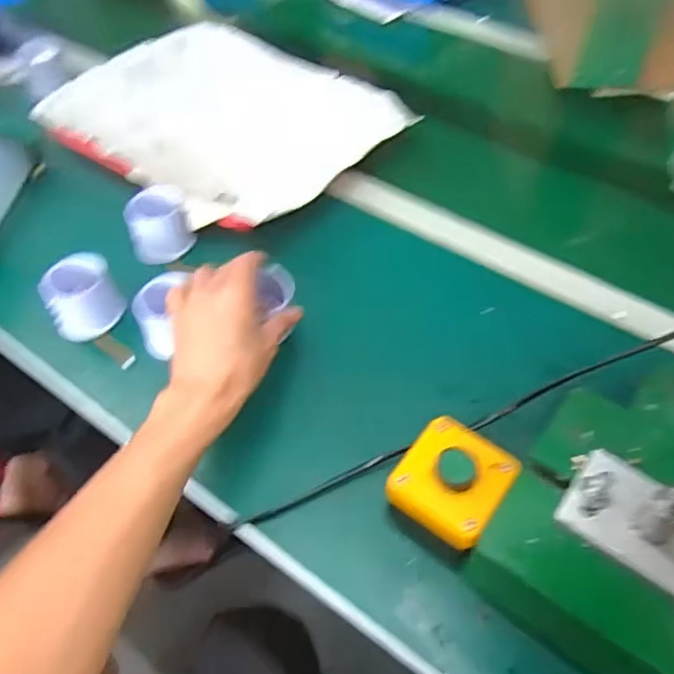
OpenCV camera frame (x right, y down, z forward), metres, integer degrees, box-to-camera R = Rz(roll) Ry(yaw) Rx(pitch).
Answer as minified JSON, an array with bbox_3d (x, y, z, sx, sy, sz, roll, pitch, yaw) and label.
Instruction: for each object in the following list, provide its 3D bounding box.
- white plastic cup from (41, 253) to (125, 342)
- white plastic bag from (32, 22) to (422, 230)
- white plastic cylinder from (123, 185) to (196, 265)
[{"bbox_3d":[-0.231,-0.036,0.543,0.060,0.055,0.064,1,51,-1],"label":"white plastic cup"},{"bbox_3d":[-0.129,-0.258,0.692,0.340,0.042,0.285,28,56,20],"label":"white plastic bag"},{"bbox_3d":[-0.178,-0.113,0.602,0.062,0.052,0.067,-19,54,-17],"label":"white plastic cylinder"}]

